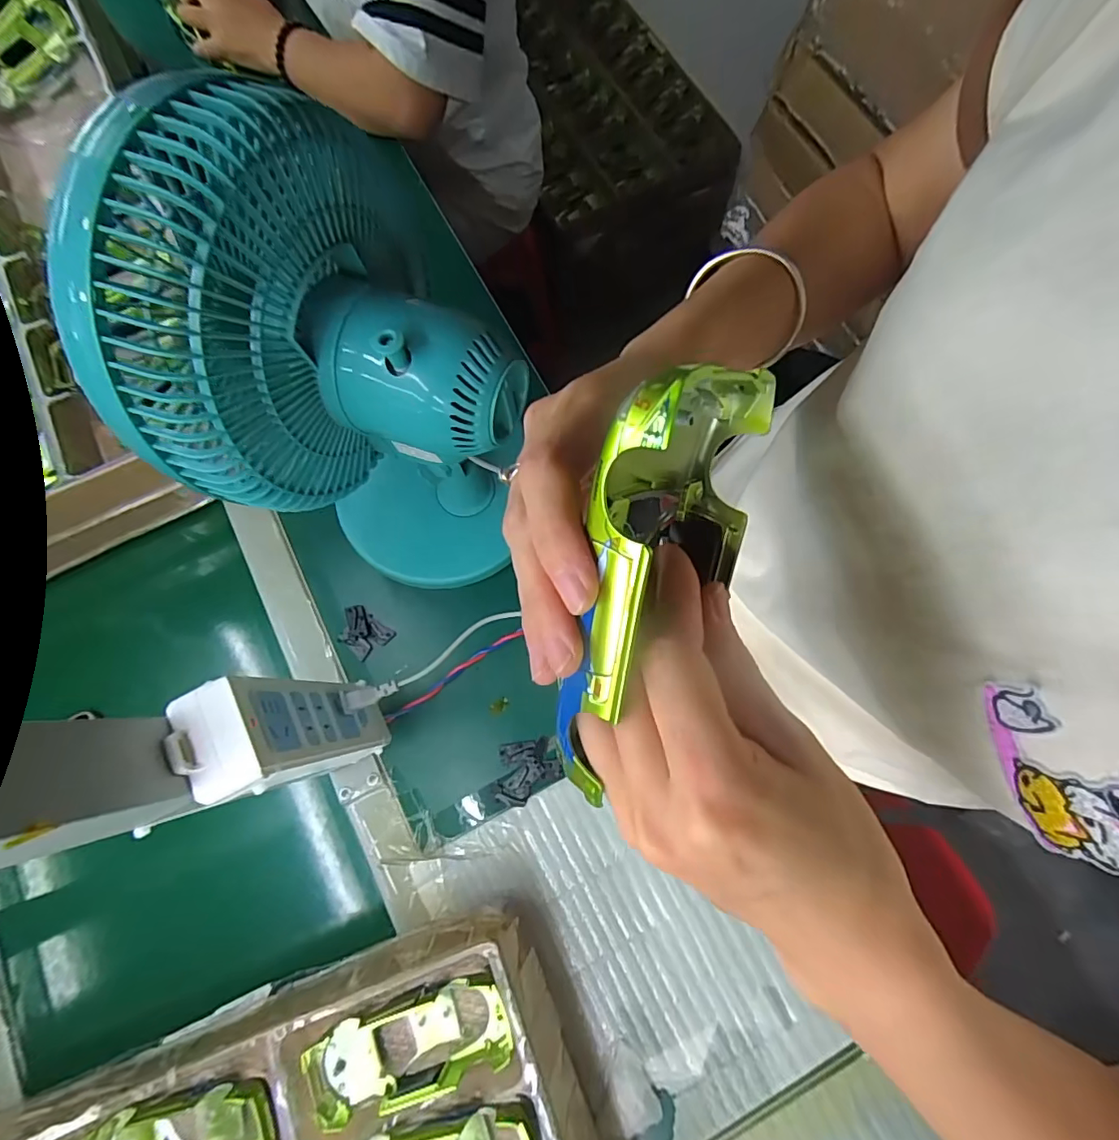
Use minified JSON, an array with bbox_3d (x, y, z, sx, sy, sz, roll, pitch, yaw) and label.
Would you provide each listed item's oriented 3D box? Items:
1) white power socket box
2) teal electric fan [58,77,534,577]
[{"bbox_3d":[-0.158,0.100,0.328,0.032,0.179,0.058,-25,77,-6],"label":"white power socket box"},{"bbox_3d":[-0.122,-0.107,0.368,0.169,0.304,0.186,-9,76,-2],"label":"teal electric fan"}]

